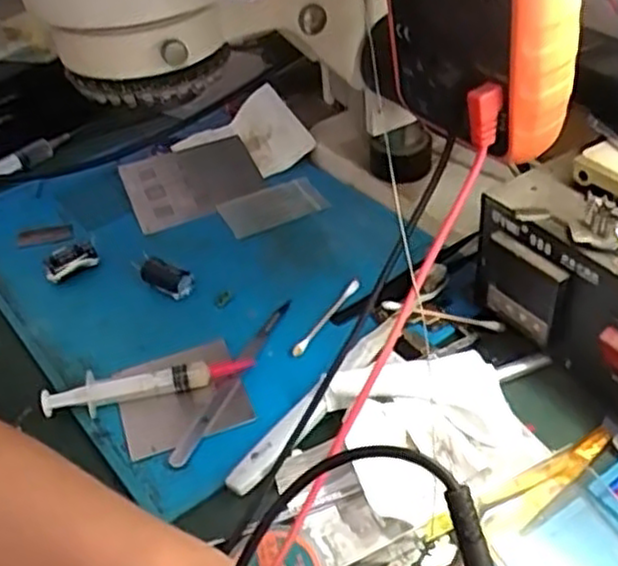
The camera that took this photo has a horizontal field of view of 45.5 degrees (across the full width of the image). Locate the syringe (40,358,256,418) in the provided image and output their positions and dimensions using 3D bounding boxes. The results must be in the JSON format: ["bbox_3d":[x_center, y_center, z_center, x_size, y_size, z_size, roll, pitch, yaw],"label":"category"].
[{"bbox_3d":[-0.089,0.056,0.407,0.113,0.018,0.016,-9,40,-3],"label":"syringe"}]

